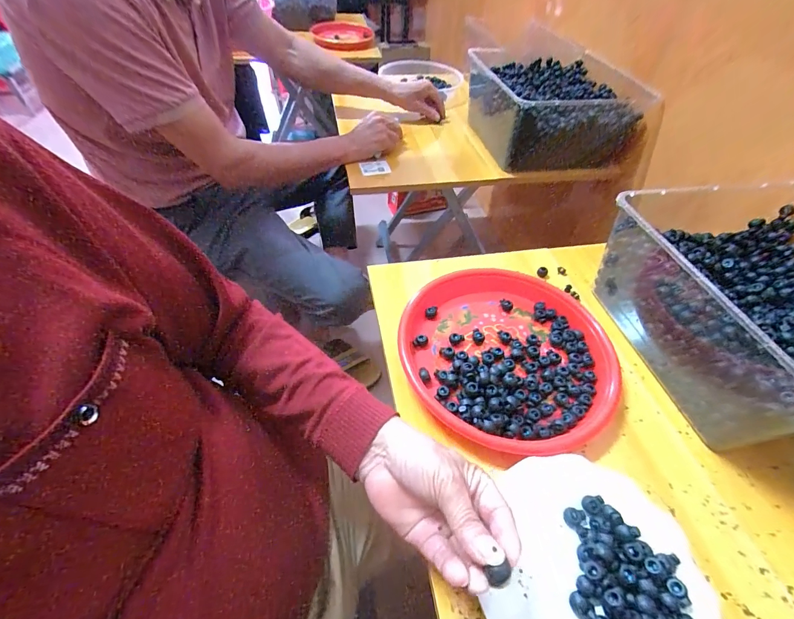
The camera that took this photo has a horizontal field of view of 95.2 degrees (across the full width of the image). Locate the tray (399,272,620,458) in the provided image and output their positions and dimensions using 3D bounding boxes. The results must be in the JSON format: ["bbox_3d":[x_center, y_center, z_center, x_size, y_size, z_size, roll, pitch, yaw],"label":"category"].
[{"bbox_3d":[0.135,0.051,0.447,0.246,0.033,0.255,26,53,19],"label":"tray"}]

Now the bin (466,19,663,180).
[{"bbox_3d":[0.364,-0.476,0.867,0.343,0.162,0.361,-4,50,-5],"label":"bin"}]

